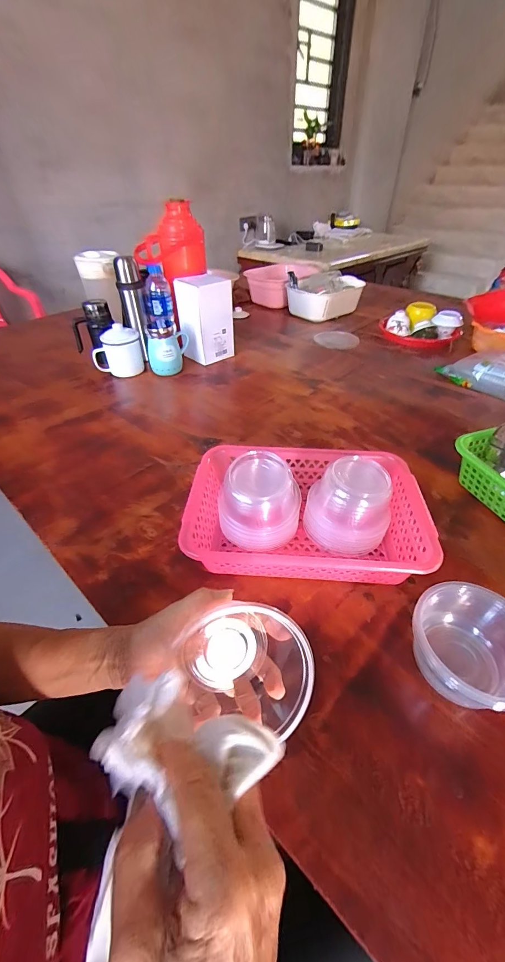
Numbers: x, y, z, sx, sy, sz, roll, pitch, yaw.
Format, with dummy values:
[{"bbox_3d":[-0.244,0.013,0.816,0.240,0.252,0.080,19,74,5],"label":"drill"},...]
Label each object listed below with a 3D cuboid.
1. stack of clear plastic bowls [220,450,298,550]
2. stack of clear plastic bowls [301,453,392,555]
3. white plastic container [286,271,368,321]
[{"bbox_3d":[0.005,0.034,0.480,0.097,0.110,0.089,-19,45,-19],"label":"stack of clear plastic bowls"},{"bbox_3d":[0.131,0.035,0.476,0.101,0.105,0.093,-7,43,-8],"label":"stack of clear plastic bowls"},{"bbox_3d":[0.282,-0.720,1.358,0.249,0.135,0.206,-31,50,-29],"label":"white plastic container"}]

